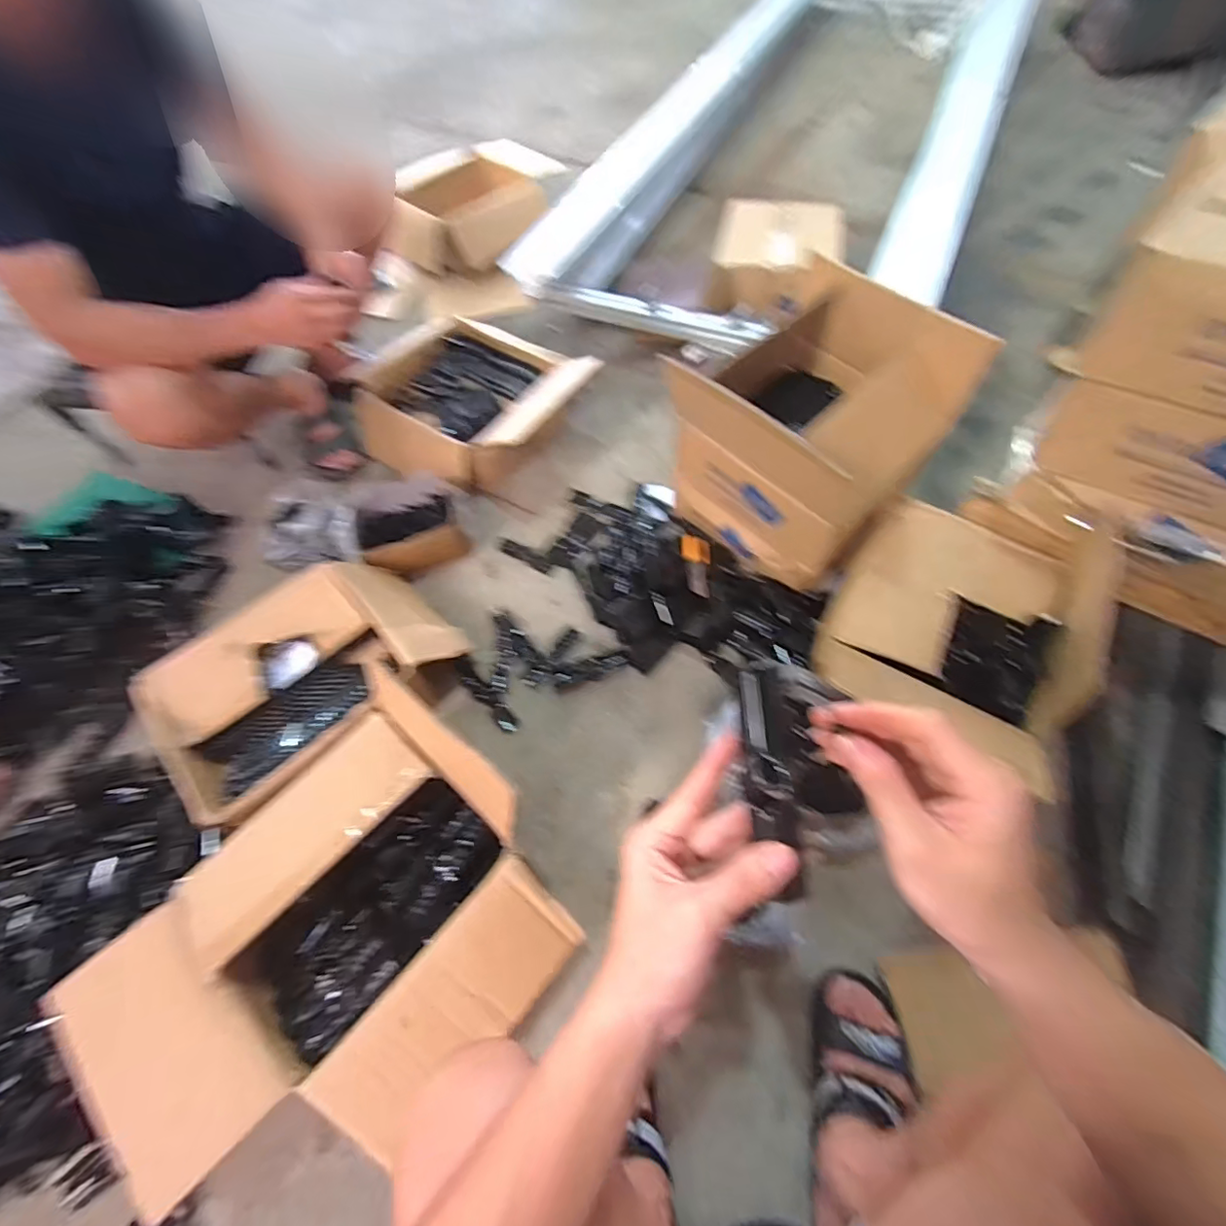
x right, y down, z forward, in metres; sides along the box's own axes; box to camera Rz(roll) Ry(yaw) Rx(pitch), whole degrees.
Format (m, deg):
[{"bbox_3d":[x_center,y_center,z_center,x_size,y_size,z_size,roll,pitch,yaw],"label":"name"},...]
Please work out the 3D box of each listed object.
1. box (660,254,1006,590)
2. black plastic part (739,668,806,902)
[{"bbox_3d":[0.295,-0.276,0.894,0.353,0.375,0.278,38,69,22],"label":"box"},{"bbox_3d":[0.091,0.098,0.315,0.024,0.012,0.128,-7,86,-1],"label":"black plastic part"}]

